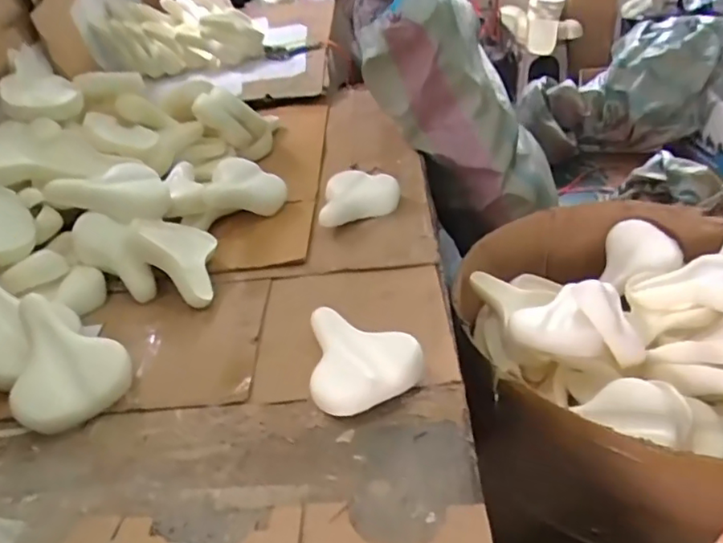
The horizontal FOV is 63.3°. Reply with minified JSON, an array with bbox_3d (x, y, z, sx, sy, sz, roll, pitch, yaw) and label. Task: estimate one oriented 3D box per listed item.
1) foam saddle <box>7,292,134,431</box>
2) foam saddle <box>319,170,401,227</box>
[{"bbox_3d":[-0.524,0.144,1.019,0.190,0.126,0.227,-27,39,-26],"label":"foam saddle"},{"bbox_3d":[-0.004,-0.184,1.445,0.204,0.065,0.173,-8,34,0],"label":"foam saddle"}]

